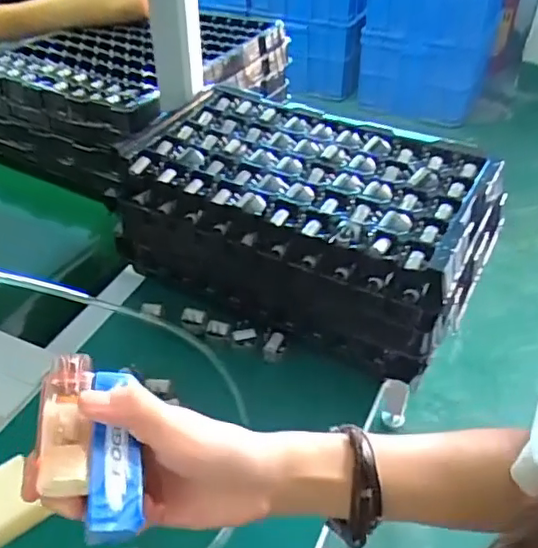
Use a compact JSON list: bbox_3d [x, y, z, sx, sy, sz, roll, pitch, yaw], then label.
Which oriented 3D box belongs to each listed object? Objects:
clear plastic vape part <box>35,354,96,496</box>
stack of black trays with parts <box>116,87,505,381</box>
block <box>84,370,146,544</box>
[{"bbox_3d":[-0.099,0.071,0.287,0.027,0.014,0.076,-7,47,-10],"label":"clear plastic vape part"},{"bbox_3d":[0.035,-0.055,0.624,0.355,0.150,0.188,22,46,23],"label":"stack of black trays with parts"},{"bbox_3d":[-0.074,0.084,0.279,0.024,0.010,0.081,-6,56,-8],"label":"block"}]

